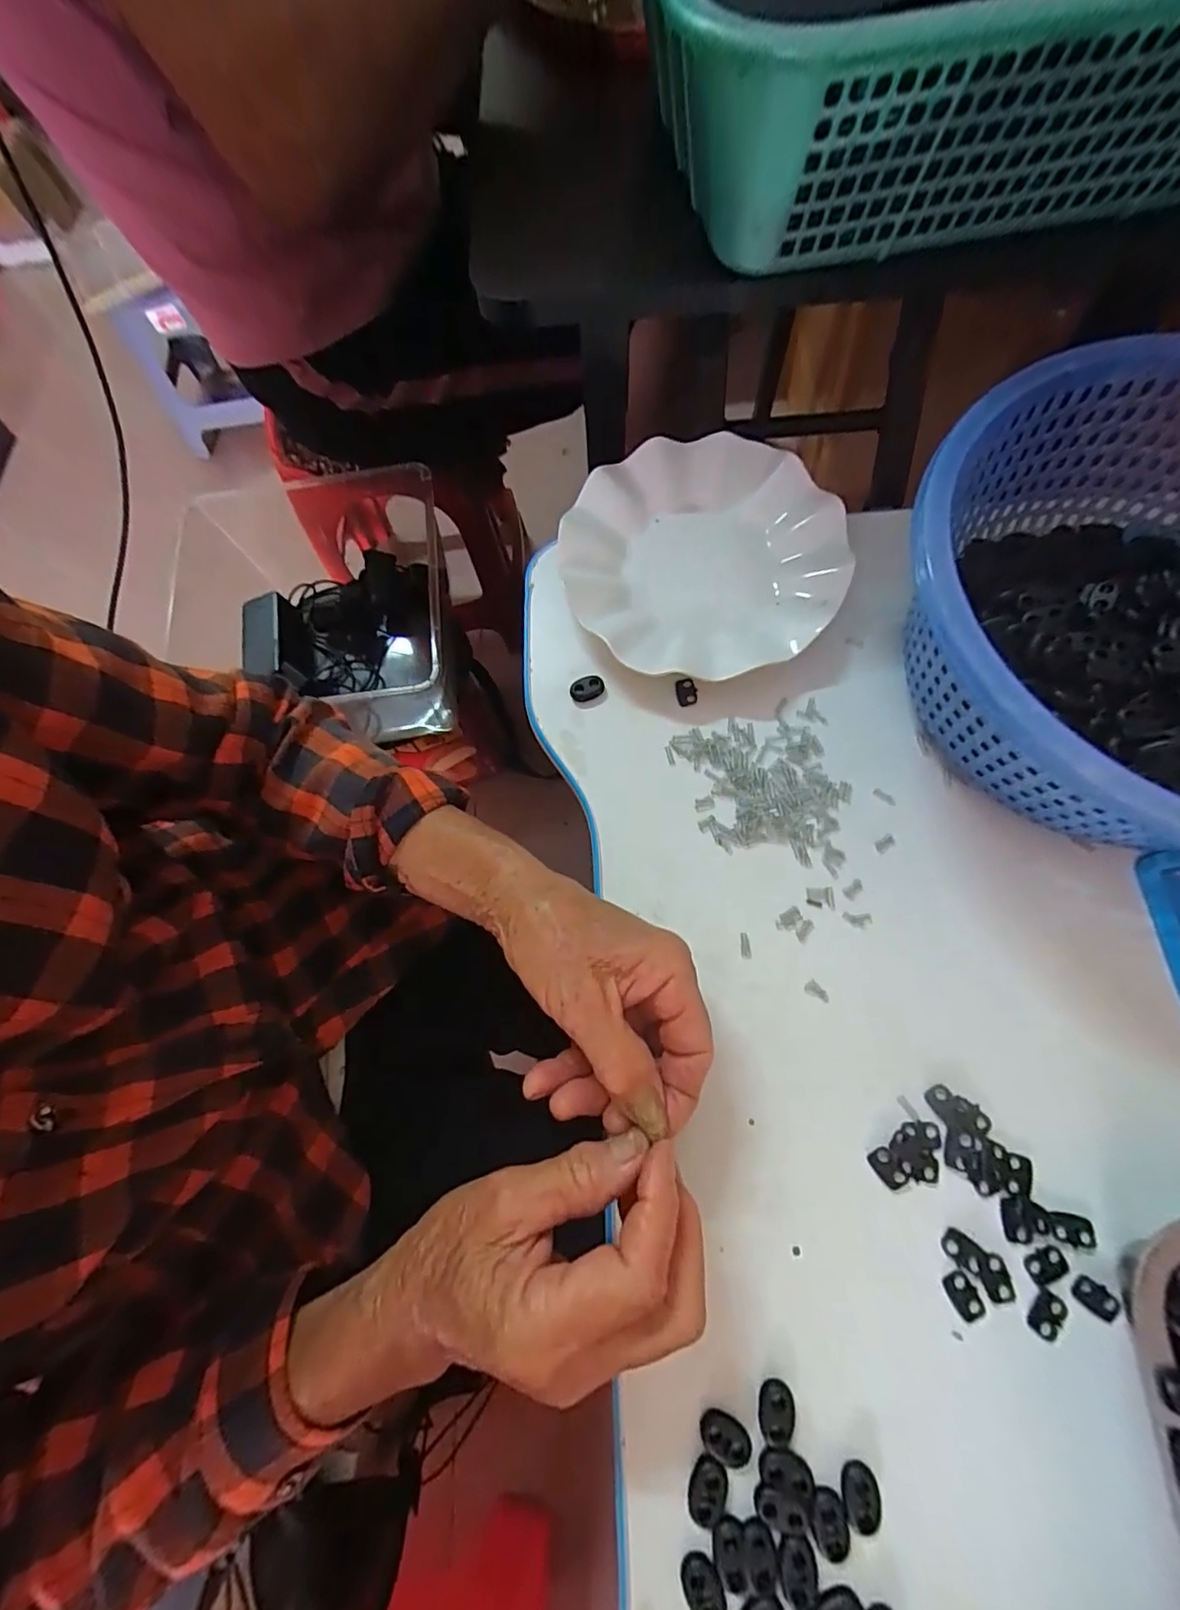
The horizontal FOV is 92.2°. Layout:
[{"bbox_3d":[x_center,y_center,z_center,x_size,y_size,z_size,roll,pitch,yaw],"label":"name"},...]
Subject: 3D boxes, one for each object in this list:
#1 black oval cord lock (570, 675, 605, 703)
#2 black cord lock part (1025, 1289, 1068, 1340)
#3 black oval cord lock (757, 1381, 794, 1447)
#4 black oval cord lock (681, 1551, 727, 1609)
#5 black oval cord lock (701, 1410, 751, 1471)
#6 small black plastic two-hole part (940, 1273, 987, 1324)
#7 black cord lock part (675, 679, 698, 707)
[{"bbox_3d":[-0.002,-0.074,0.358,0.022,0.005,0.014,-26,73,-6],"label":"black oval cord lock"},{"bbox_3d":[0.203,0.226,0.250,0.013,0.004,0.018,39,78,13],"label":"black cord lock part"},{"bbox_3d":[0.080,0.263,0.244,0.015,0.005,0.021,2,72,3],"label":"black oval cord lock"},{"bbox_3d":[0.046,0.318,0.229,0.015,0.004,0.024,-19,73,-4],"label":"black oval cord lock"},{"bbox_3d":[0.058,0.271,0.242,0.022,0.004,0.015,29,76,11],"label":"black oval cord lock"},{"bbox_3d":[0.169,0.222,0.255,0.012,0.004,0.019,-31,74,-7],"label":"small black plastic two-hole part"},{"bbox_3d":[0.060,-0.070,0.354,0.012,0.008,0.016,-7,72,0],"label":"black cord lock part"}]

